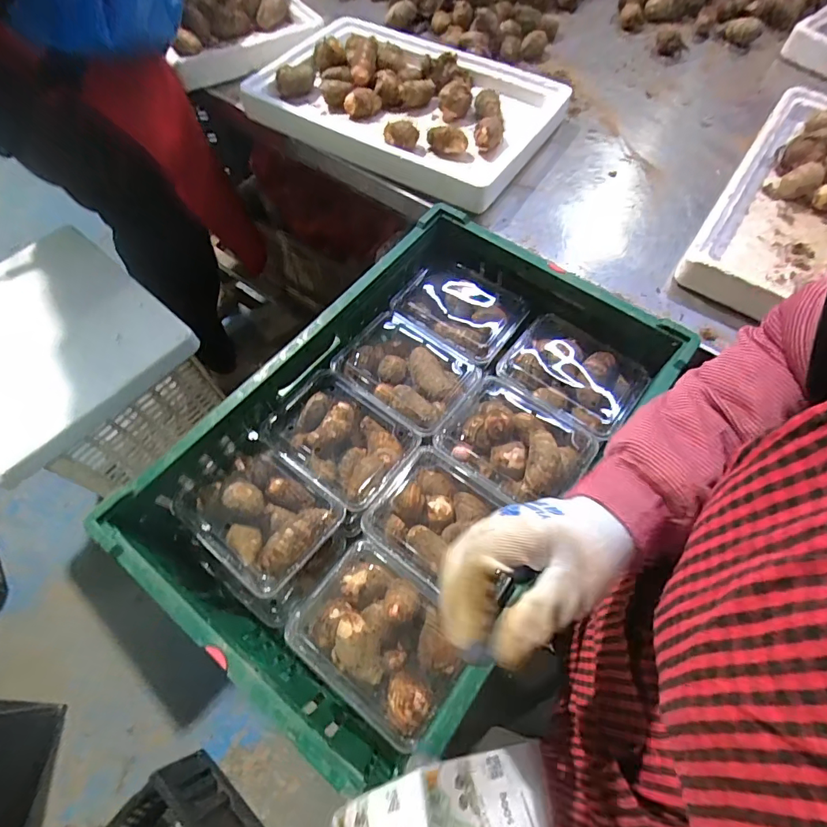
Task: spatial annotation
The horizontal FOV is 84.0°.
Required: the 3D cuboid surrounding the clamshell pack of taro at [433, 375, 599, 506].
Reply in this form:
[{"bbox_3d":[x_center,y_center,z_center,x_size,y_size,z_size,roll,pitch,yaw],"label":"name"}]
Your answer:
[{"bbox_3d":[0.125,0.041,0.580,0.171,0.058,0.138,36,68,17],"label":"clamshell pack of taro"}]

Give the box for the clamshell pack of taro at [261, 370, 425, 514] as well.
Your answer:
[{"bbox_3d":[-0.095,0.033,0.593,0.179,0.052,0.130,34,68,17],"label":"clamshell pack of taro"}]

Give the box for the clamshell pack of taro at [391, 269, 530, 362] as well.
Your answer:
[{"bbox_3d":[0.063,-0.150,0.679,0.170,0.052,0.129,31,67,15],"label":"clamshell pack of taro"}]

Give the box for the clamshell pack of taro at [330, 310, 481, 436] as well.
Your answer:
[{"bbox_3d":[-0.014,-0.053,0.644,0.186,0.072,0.135,33,68,16],"label":"clamshell pack of taro"}]

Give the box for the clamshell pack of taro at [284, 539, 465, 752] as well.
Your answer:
[{"bbox_3d":[-0.036,0.230,0.482,0.170,0.051,0.129,35,68,17],"label":"clamshell pack of taro"}]

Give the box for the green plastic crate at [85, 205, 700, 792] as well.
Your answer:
[{"bbox_3d":[0.002,0.043,0.573,0.378,0.160,0.586,36,68,17],"label":"green plastic crate"}]

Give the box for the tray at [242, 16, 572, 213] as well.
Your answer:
[{"bbox_3d":[-0.038,-0.520,0.772,0.495,0.081,0.305,30,67,15],"label":"tray"}]

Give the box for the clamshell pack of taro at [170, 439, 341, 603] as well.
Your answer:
[{"bbox_3d":[-0.188,0.115,0.546,0.174,0.052,0.129,35,68,17],"label":"clamshell pack of taro"}]

